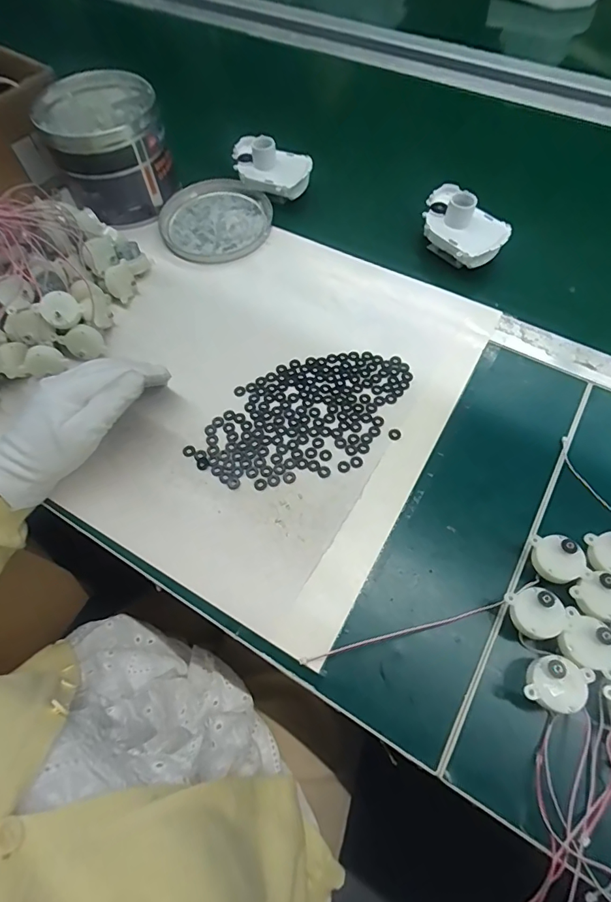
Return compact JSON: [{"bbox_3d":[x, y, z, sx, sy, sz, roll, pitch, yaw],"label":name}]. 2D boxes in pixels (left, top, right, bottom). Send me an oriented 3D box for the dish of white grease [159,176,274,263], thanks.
[{"bbox_3d":[-0.107,-0.279,0.530,0.128,0.020,0.134,-1,62,1],"label":"dish of white grease"}]

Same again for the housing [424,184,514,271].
[{"bbox_3d":[0.167,-0.241,0.474,0.096,0.053,0.067,37,69,19],"label":"housing"}]

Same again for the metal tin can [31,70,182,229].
[{"bbox_3d":[-0.227,-0.350,0.517,0.123,0.113,0.129,-1,62,1],"label":"metal tin can"}]

